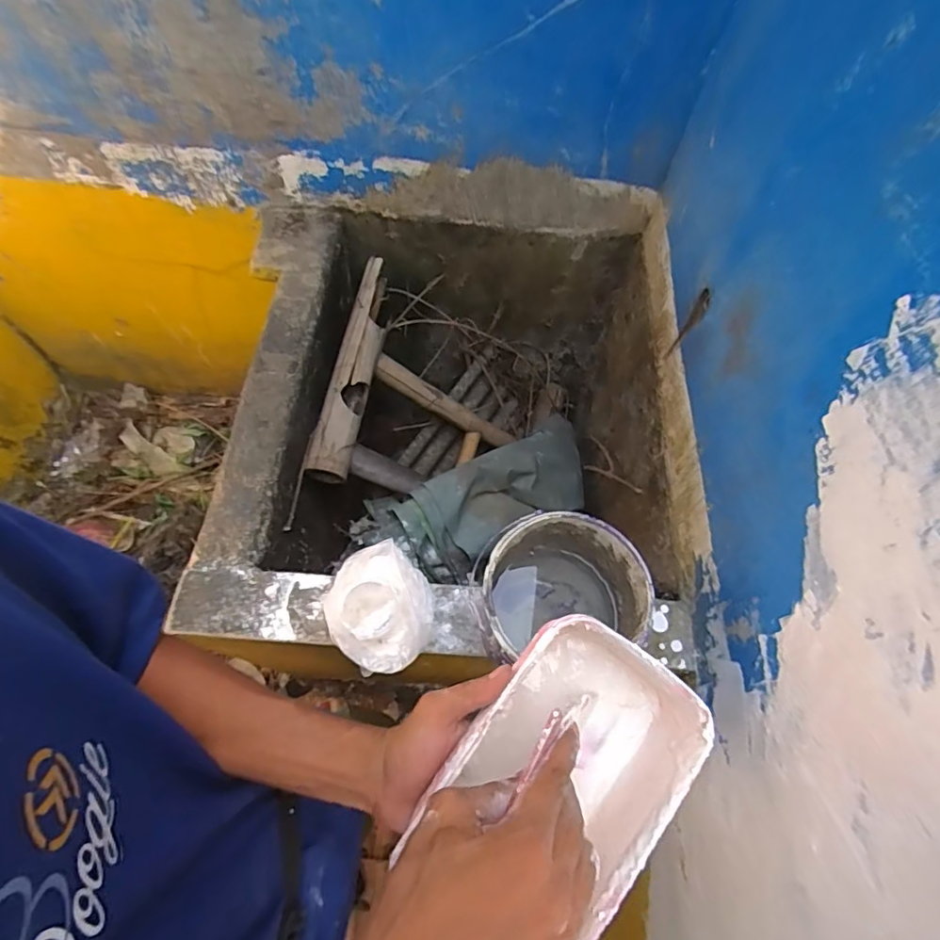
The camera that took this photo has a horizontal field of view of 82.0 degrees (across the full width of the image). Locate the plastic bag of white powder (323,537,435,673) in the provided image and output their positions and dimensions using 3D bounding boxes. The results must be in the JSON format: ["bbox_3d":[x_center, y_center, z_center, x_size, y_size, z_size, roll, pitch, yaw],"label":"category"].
[{"bbox_3d":[-0.117,0.182,0.711,0.149,0.082,0.136,42,70,15],"label":"plastic bag of white powder"}]

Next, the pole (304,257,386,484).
[{"bbox_3d":[-0.221,-0.208,1.062,0.074,0.061,0.481,10,65,2],"label":"pole"}]

